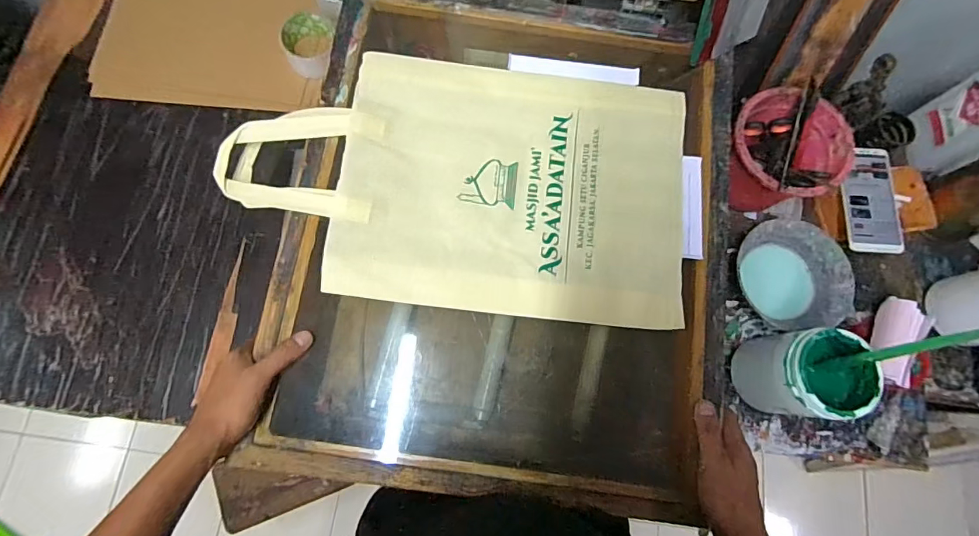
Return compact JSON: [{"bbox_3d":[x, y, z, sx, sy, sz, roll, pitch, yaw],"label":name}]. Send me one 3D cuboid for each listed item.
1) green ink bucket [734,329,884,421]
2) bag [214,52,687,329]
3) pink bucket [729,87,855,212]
[{"bbox_3d":[0.386,0.133,0.579,0.091,0.142,0.096,0,76,-2],"label":"green ink bucket"},{"bbox_3d":[-0.043,-0.104,0.537,0.546,0.033,0.299,6,76,1],"label":"bag"},{"bbox_3d":[0.396,-0.158,0.648,0.145,0.127,0.153,0,76,-2],"label":"pink bucket"}]

